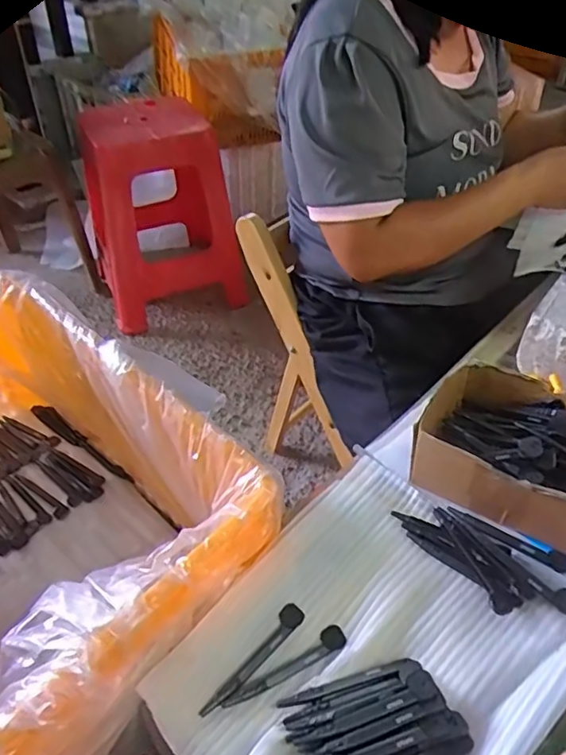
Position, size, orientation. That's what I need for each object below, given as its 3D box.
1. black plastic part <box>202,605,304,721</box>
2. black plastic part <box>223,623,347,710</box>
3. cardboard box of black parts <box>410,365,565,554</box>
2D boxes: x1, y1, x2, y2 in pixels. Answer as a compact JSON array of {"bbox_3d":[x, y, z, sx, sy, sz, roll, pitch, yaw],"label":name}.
[{"bbox_3d":[-0.019,0.201,0.414,0.015,0.006,0.098,28,50,27],"label":"black plastic part"},{"bbox_3d":[0.003,0.205,0.411,0.097,0.008,0.018,-23,47,-22],"label":"black plastic part"},{"bbox_3d":[0.209,0.064,0.510,0.164,0.071,0.131,27,49,27],"label":"cardboard box of black parts"}]

